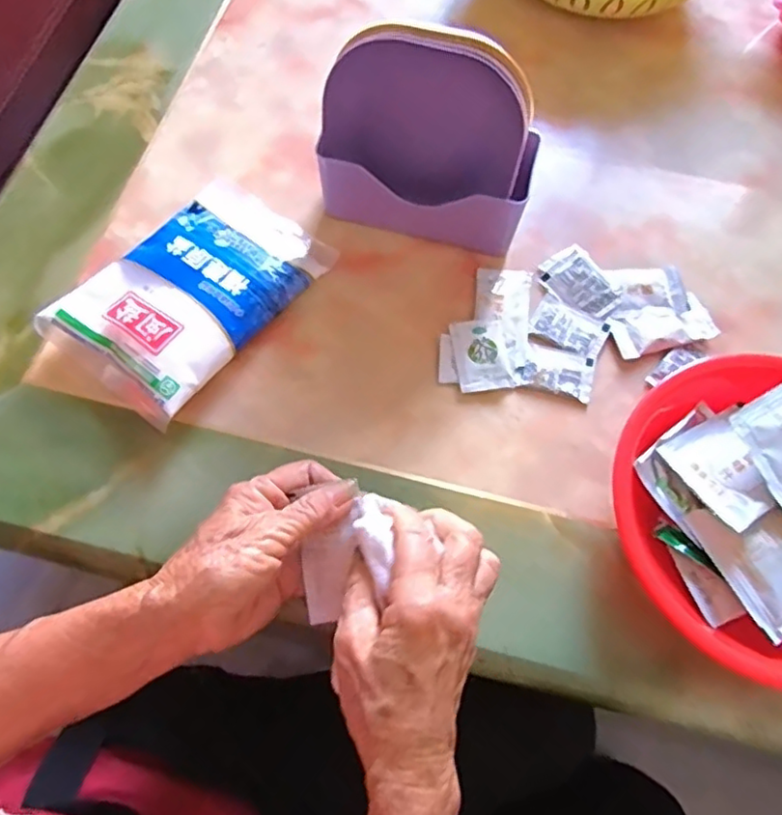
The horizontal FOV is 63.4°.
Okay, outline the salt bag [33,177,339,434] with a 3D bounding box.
[{"bbox_3d":[-0.131,-0.080,0.427,0.113,0.030,0.172,36,70,13],"label":"salt bag"}]

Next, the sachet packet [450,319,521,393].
[{"bbox_3d":[0.063,-0.035,0.426,0.040,0.008,0.050,-8,67,-5],"label":"sachet packet"}]

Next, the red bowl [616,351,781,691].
[{"bbox_3d":[0.225,0.061,0.374,0.182,0.047,0.181,1,67,-2],"label":"red bowl"}]

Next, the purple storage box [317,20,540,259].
[{"bbox_3d":[0.023,-0.167,0.409,0.136,0.120,0.063,11,67,3],"label":"purple storage box"}]

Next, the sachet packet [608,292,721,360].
[{"bbox_3d":[0.188,-0.056,0.440,0.069,0.009,0.034,-14,68,-8],"label":"sachet packet"}]

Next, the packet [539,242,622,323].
[{"bbox_3d":[0.134,-0.086,0.449,0.037,0.008,0.056,-32,71,-14],"label":"packet"}]

